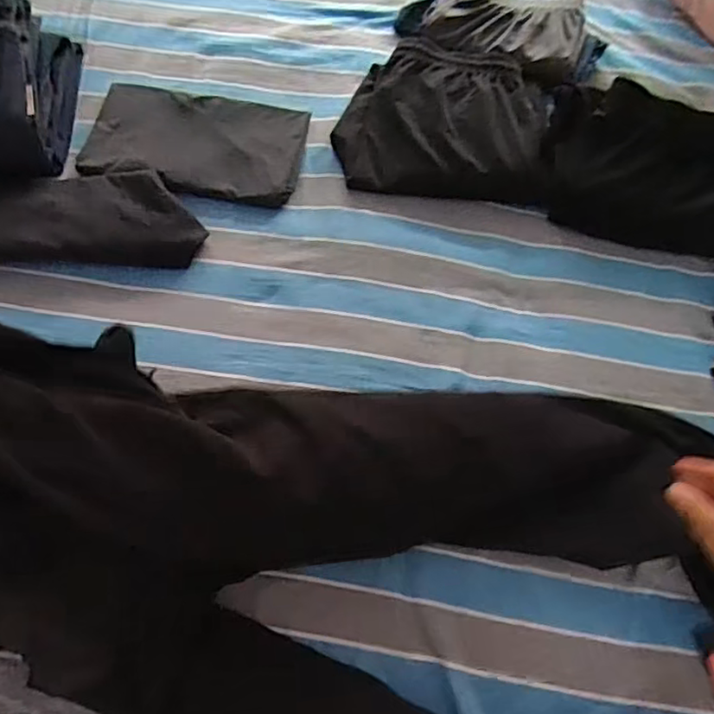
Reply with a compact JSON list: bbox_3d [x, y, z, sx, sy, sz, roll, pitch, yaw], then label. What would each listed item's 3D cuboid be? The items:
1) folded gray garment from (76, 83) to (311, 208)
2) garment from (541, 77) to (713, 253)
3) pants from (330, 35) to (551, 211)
[{"bbox_3d":[-0.229,-0.305,0.885,0.300,0.028,0.176,5,64,0],"label":"folded gray garment"},{"bbox_3d":[0.412,-0.252,0.853,0.321,0.113,0.173,17,65,7],"label":"garment"},{"bbox_3d":[0.127,-0.344,0.898,0.300,0.057,0.256,8,64,2],"label":"pants"}]

